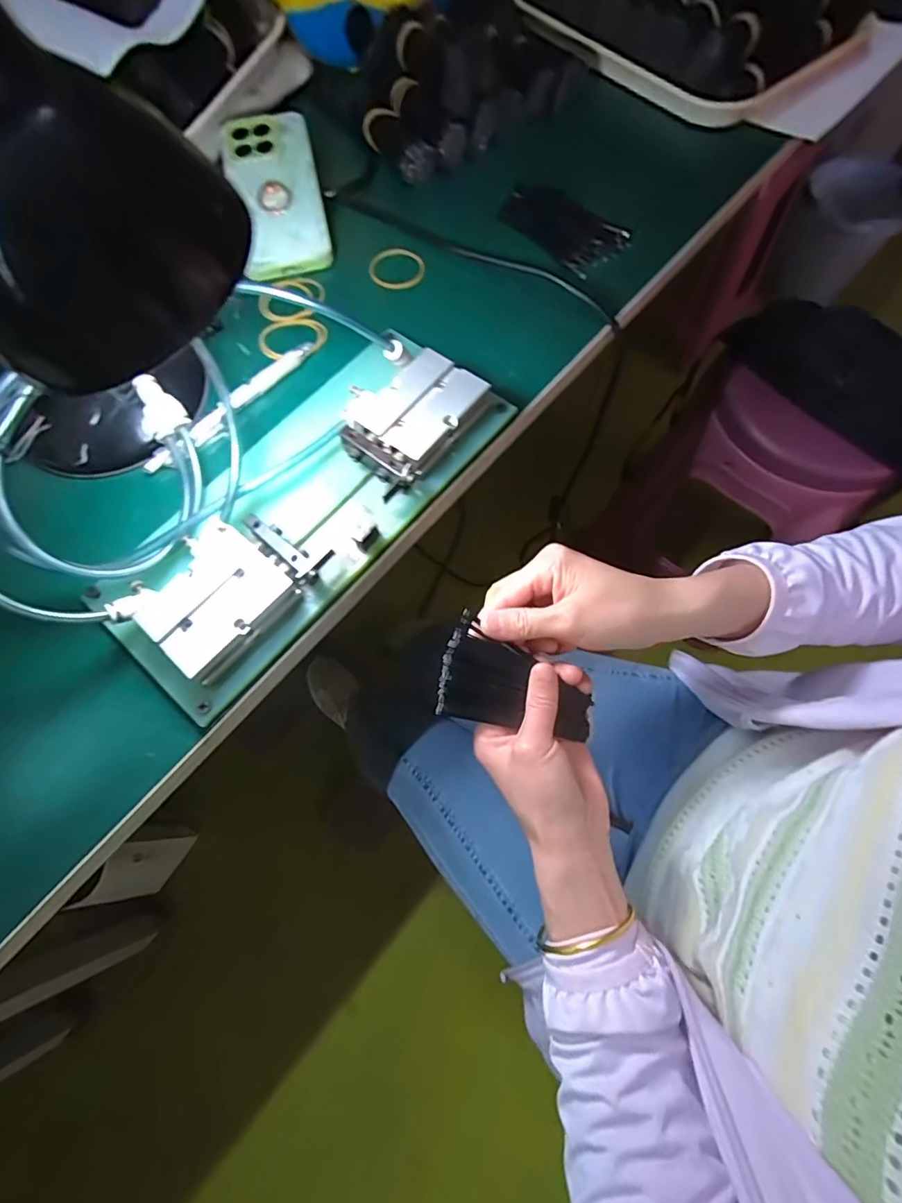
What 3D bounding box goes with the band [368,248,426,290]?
[{"bbox_3d":[-0.044,-0.272,0.412,0.045,0.008,0.044,0,71,1],"label":"band"}]

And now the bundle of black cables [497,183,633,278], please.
[{"bbox_3d":[0.089,-0.313,0.414,0.110,0.007,0.065,43,77,14],"label":"bundle of black cables"}]

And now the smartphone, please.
[{"bbox_3d":[-0.145,-0.340,0.418,0.072,0.010,0.155,-13,79,-2],"label":"smartphone"}]

